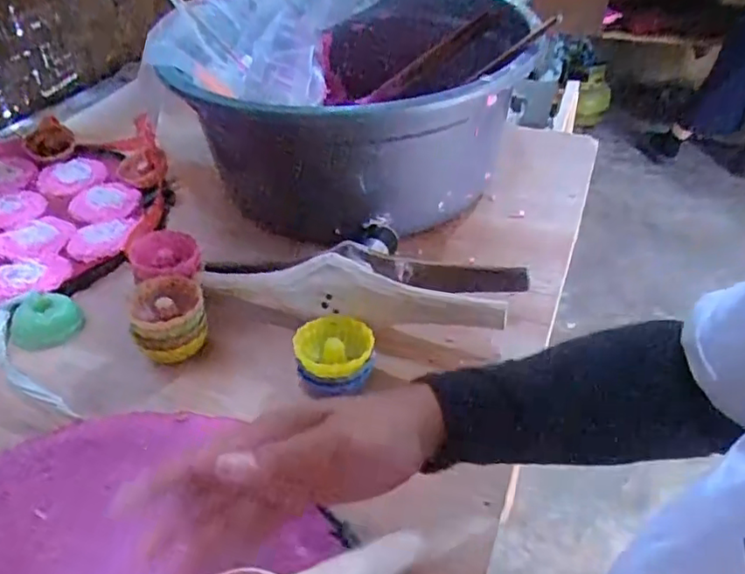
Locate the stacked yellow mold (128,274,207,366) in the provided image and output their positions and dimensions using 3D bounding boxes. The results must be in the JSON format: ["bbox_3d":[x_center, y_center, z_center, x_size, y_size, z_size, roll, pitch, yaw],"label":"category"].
[{"bbox_3d":[-0.172,0.032,0.523,0.059,0.056,0.065,-16,42,-16],"label":"stacked yellow mold"}]

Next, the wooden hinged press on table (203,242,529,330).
[{"bbox_3d":[-0.019,-0.007,0.533,0.284,0.055,0.062,10,42,14],"label":"wooden hinged press on table"}]

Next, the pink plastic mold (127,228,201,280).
[{"bbox_3d":[-0.190,-0.030,0.569,0.064,0.027,0.057,6,41,9],"label":"pink plastic mold"}]

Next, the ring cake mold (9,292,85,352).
[{"bbox_3d":[-0.294,0.032,0.554,0.054,0.029,0.051,-5,41,-7],"label":"ring cake mold"}]

